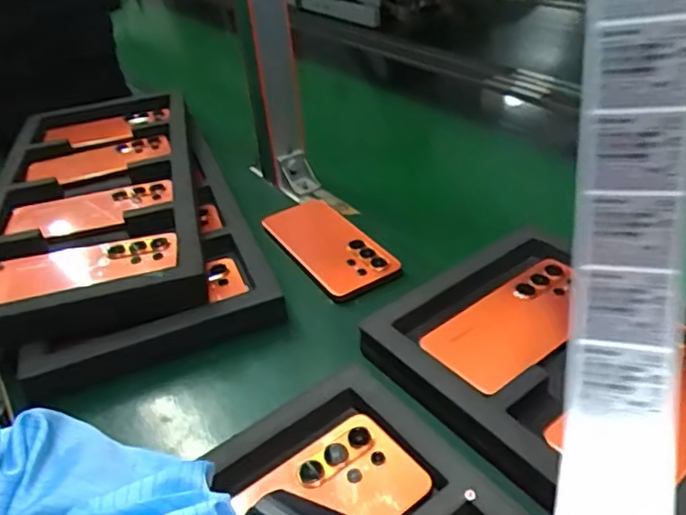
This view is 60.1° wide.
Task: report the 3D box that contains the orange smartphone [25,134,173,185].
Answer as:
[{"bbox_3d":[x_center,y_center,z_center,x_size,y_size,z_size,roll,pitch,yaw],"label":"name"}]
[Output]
[{"bbox_3d":[-0.292,-0.117,0.717,0.163,0.016,0.083,-15,37,-13],"label":"orange smartphone"}]

